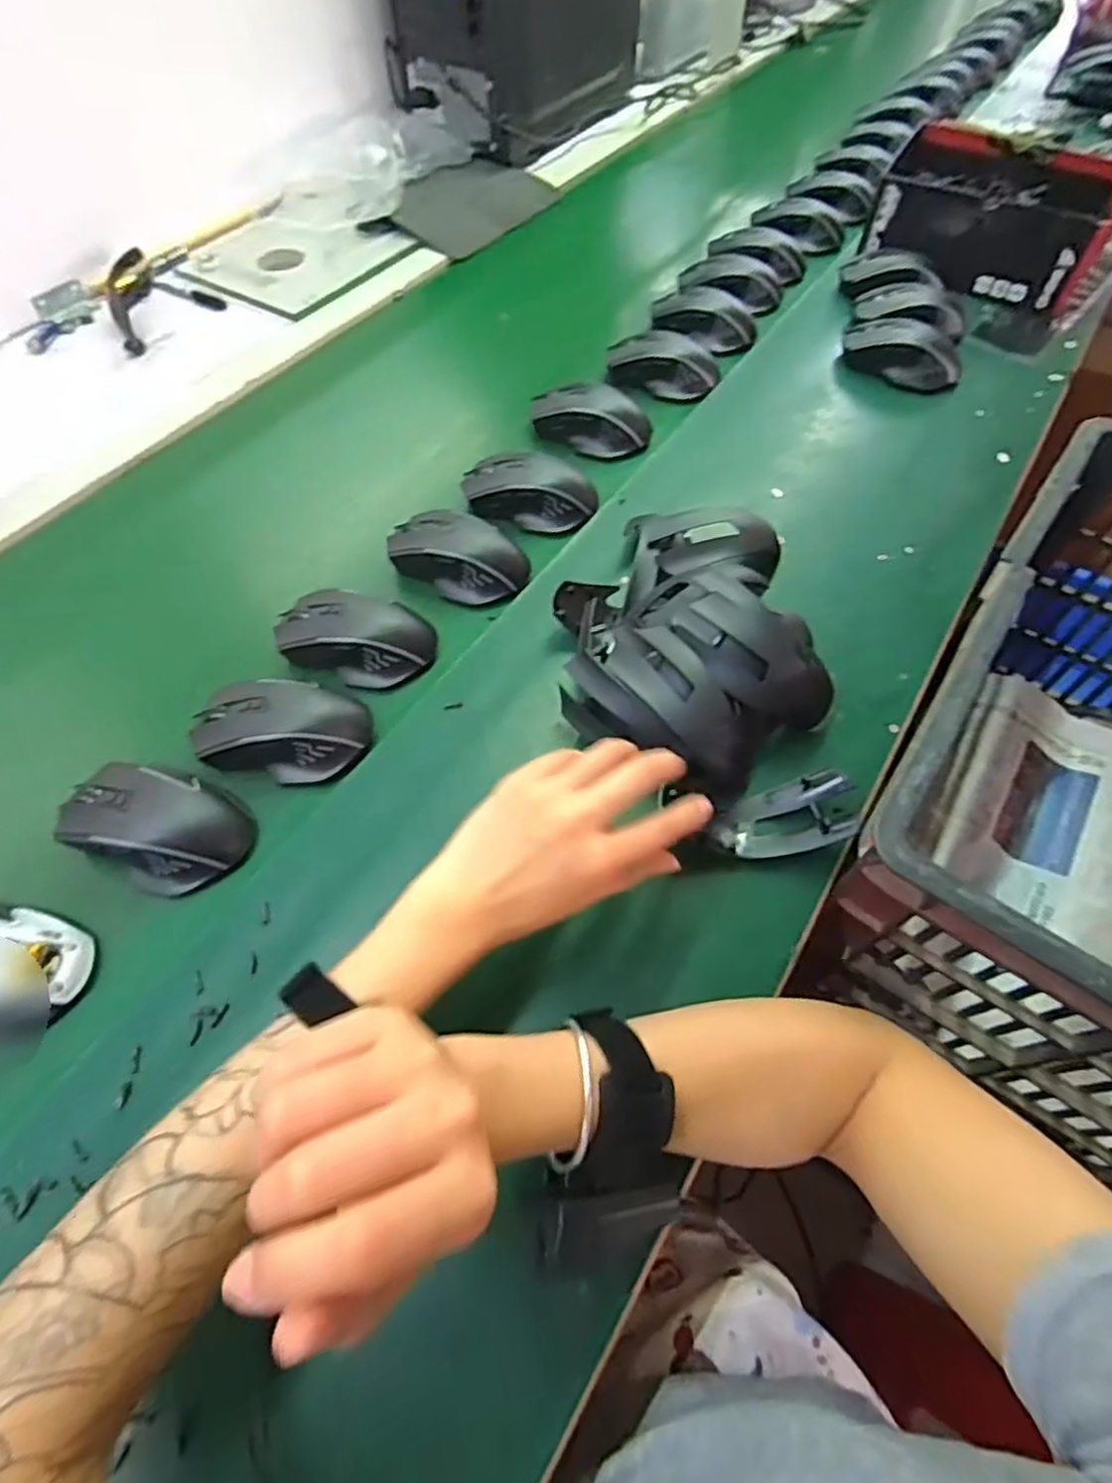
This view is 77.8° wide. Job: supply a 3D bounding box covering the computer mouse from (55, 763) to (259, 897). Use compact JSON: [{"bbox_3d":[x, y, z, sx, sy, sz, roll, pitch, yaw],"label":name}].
[{"bbox_3d":[-0.252,0.051,0.433,0.111,0.032,0.067,18,60,11],"label":"computer mouse"}]

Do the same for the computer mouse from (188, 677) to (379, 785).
[{"bbox_3d":[-0.187,-0.010,0.469,0.117,0.034,0.062,1,58,0],"label":"computer mouse"}]

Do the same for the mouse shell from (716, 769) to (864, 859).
[{"bbox_3d":[0.147,0.047,0.430,0.083,0.032,0.049,-10,59,-7],"label":"mouse shell"}]

